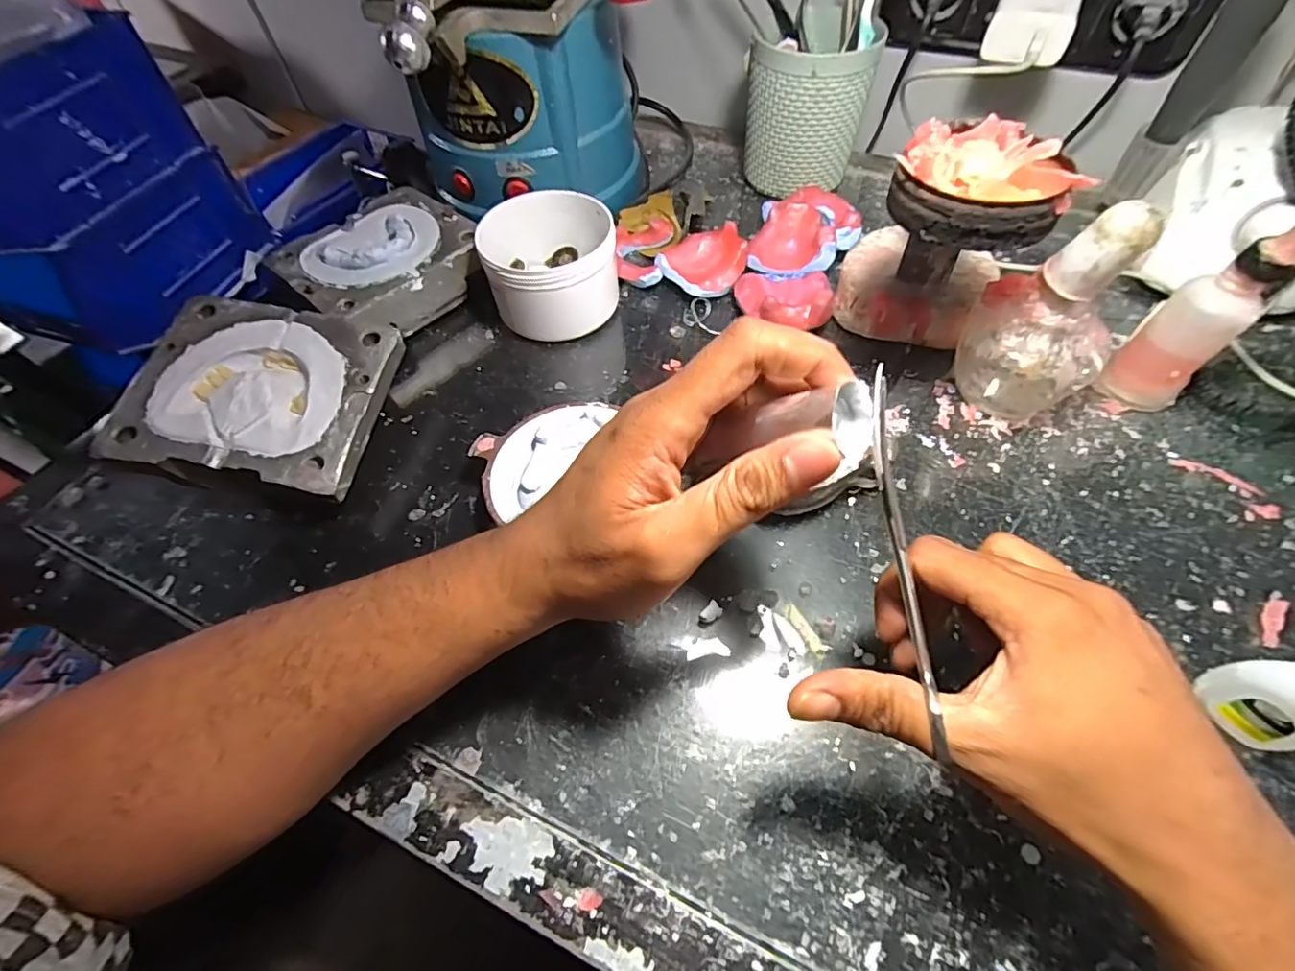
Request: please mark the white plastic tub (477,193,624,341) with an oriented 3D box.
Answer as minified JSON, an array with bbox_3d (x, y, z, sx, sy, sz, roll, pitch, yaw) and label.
[{"bbox_3d":[-0.069,-0.163,0.396,0.091,0.061,0.108,-9,57,-4],"label":"white plastic tub"}]

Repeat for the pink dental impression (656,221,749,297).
[{"bbox_3d":[0.041,-0.169,0.416,0.065,0.025,0.062,7,57,7],"label":"pink dental impression"}]

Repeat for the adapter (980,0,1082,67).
[{"bbox_3d":[0.275,-0.334,0.390,0.051,0.031,0.081,21,61,16],"label":"adapter"}]

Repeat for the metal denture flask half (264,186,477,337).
[{"bbox_3d":[-0.195,-0.165,0.406,0.110,0.037,0.125,35,64,22],"label":"metal denture flask half"}]

